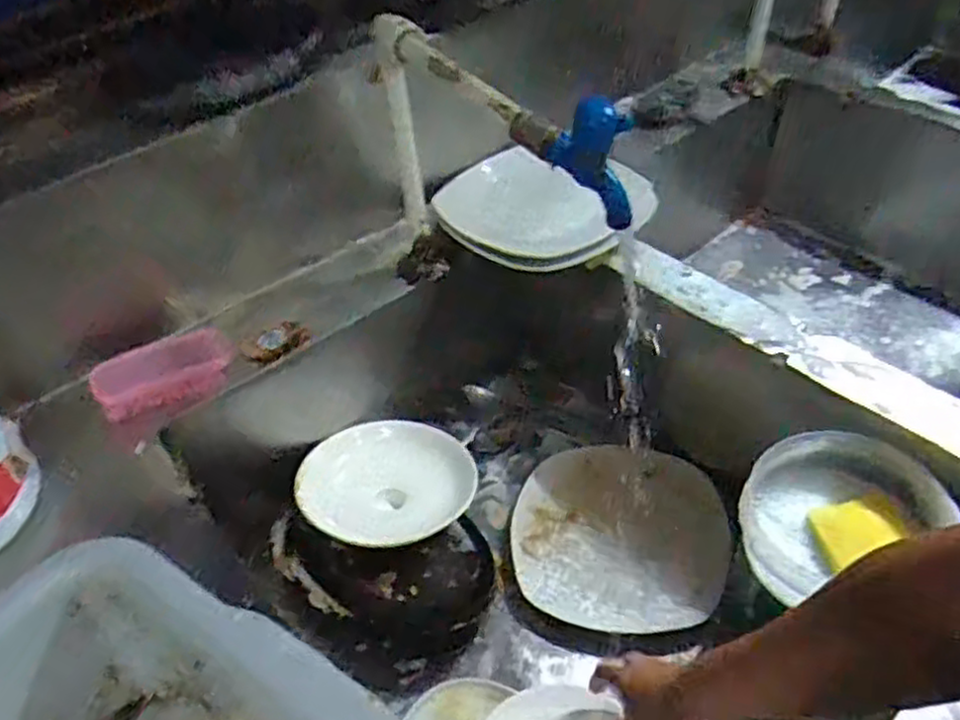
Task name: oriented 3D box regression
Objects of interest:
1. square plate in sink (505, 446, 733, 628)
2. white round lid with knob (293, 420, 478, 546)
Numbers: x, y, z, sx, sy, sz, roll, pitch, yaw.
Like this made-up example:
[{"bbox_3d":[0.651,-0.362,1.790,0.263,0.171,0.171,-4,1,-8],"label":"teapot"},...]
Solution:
[{"bbox_3d":[0.160,0.203,0.859,0.240,0.037,0.210,5,58,12],"label":"square plate in sink"},{"bbox_3d":[-0.101,0.138,0.840,0.209,0.019,0.156,-15,49,-35],"label":"white round lid with knob"}]

